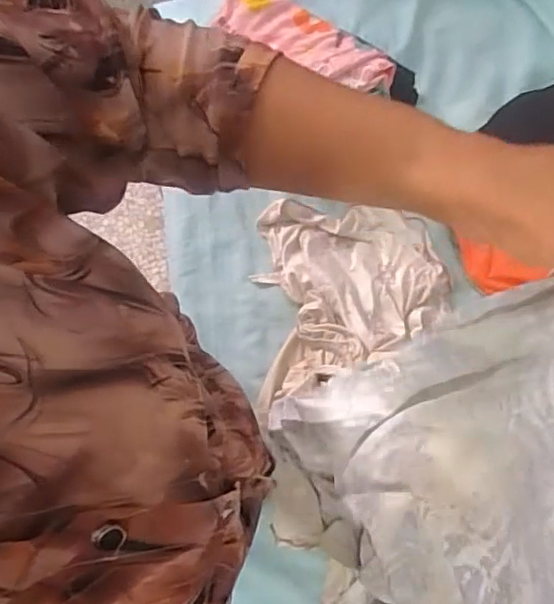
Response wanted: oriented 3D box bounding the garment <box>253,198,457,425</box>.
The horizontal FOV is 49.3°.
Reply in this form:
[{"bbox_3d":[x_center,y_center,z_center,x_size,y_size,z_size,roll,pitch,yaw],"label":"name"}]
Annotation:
[{"bbox_3d":[0.106,-0.011,0.863,0.289,0.060,0.297,-8,77,-1],"label":"garment"}]

